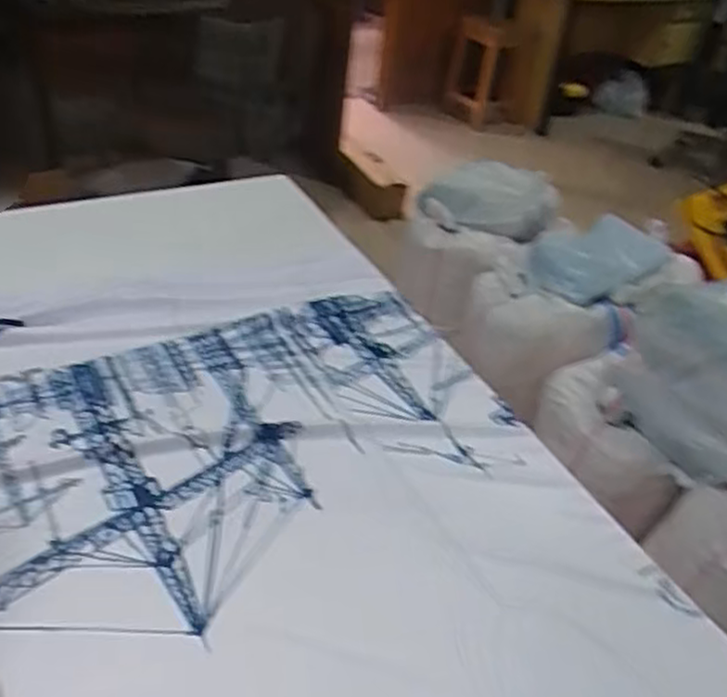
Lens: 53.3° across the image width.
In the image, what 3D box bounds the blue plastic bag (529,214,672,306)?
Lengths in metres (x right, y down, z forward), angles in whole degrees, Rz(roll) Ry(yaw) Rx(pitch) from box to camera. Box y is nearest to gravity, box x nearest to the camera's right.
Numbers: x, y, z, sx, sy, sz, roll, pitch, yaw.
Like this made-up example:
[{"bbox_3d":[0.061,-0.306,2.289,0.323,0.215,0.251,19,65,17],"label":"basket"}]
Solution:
[{"bbox_3d":[0.498,-0.195,1.529,0.332,0.078,0.198,-25,48,-34],"label":"blue plastic bag"}]

